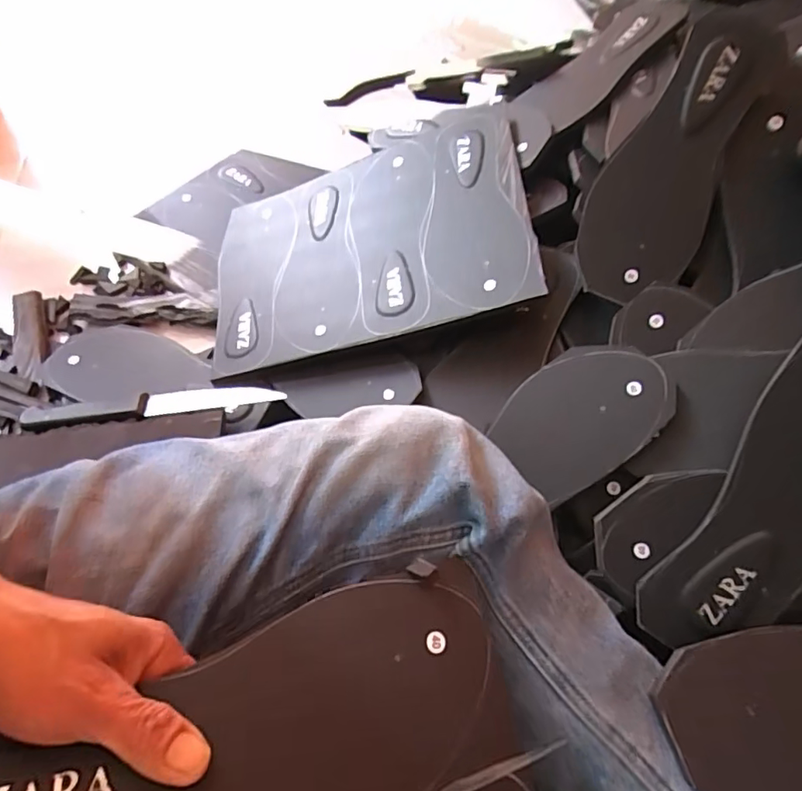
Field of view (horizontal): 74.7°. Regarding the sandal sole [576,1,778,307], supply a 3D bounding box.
[{"bbox_3d":[0.227,-0.198,0.451,0.095,0.014,0.232,20,99,6],"label":"sandal sole"}]

